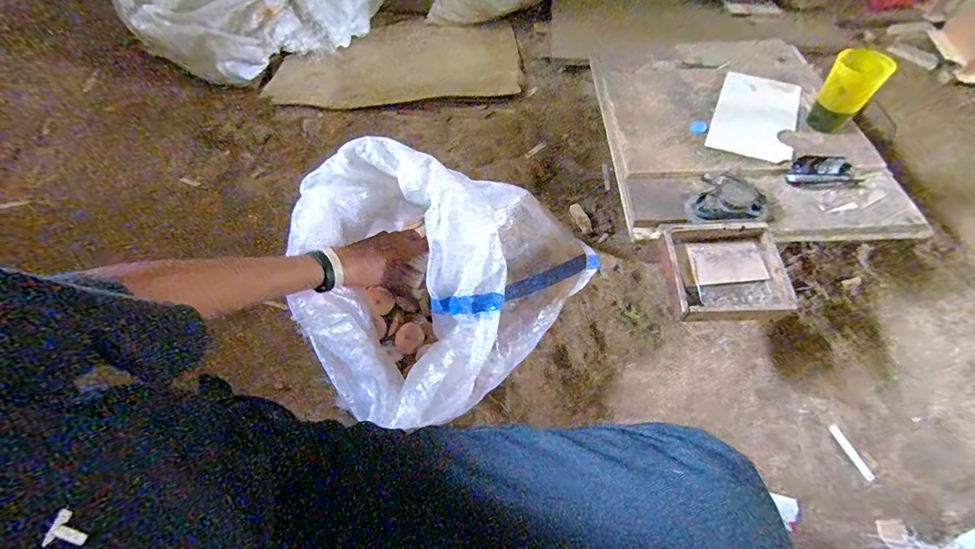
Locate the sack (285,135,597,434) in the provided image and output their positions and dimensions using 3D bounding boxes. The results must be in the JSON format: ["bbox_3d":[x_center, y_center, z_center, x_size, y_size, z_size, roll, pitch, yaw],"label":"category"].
[{"bbox_3d":[-0.071,-0.017,0.595,0.303,0.250,0.412,39,68,22],"label":"sack"}]

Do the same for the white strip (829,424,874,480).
[{"bbox_3d":[0.551,0.268,0.628,0.014,0.006,0.079,-18,57,-11],"label":"white strip"}]

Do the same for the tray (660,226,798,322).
[{"bbox_3d":[0.339,-0.005,0.595,0.172,0.038,0.148,0,56,1],"label":"tray"}]

